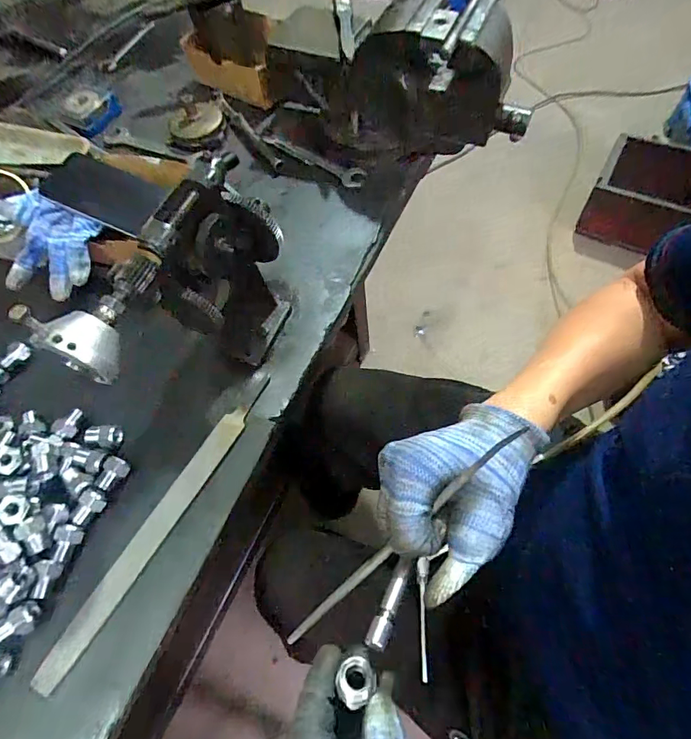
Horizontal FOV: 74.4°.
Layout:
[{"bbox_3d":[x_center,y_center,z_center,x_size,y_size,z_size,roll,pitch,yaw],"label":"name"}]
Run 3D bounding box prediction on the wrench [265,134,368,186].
[{"bbox_3d":[-0.043,-0.282,0.608,0.160,0.011,0.029,31,67,19],"label":"wrench"}]

